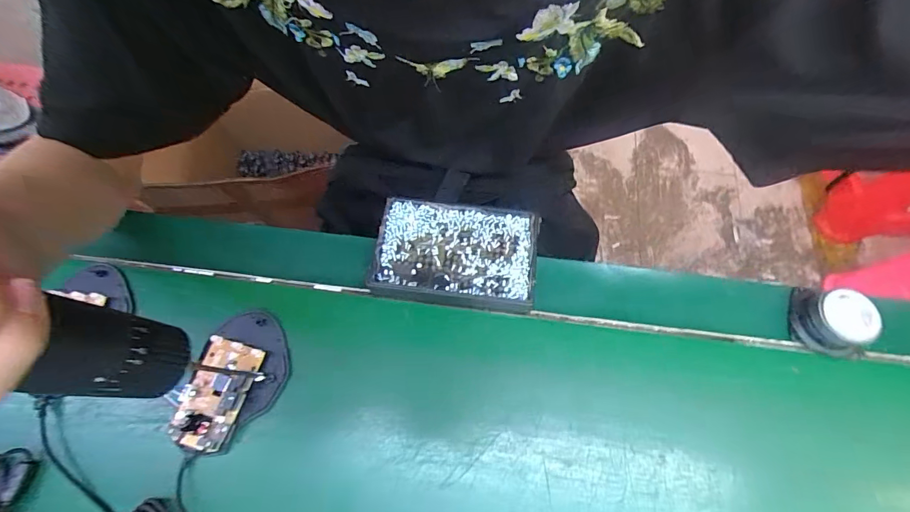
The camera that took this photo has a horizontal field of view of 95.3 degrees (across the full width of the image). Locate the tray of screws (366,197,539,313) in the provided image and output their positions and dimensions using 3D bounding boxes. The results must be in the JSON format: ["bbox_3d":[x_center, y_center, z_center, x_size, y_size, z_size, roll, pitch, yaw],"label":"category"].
[{"bbox_3d":[0.001,-0.002,0.367,0.136,0.027,0.093,9,67,-1],"label":"tray of screws"}]

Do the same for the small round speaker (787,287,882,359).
[{"bbox_3d":[0.305,0.052,0.336,0.049,0.034,0.050,17,67,2],"label":"small round speaker"}]

